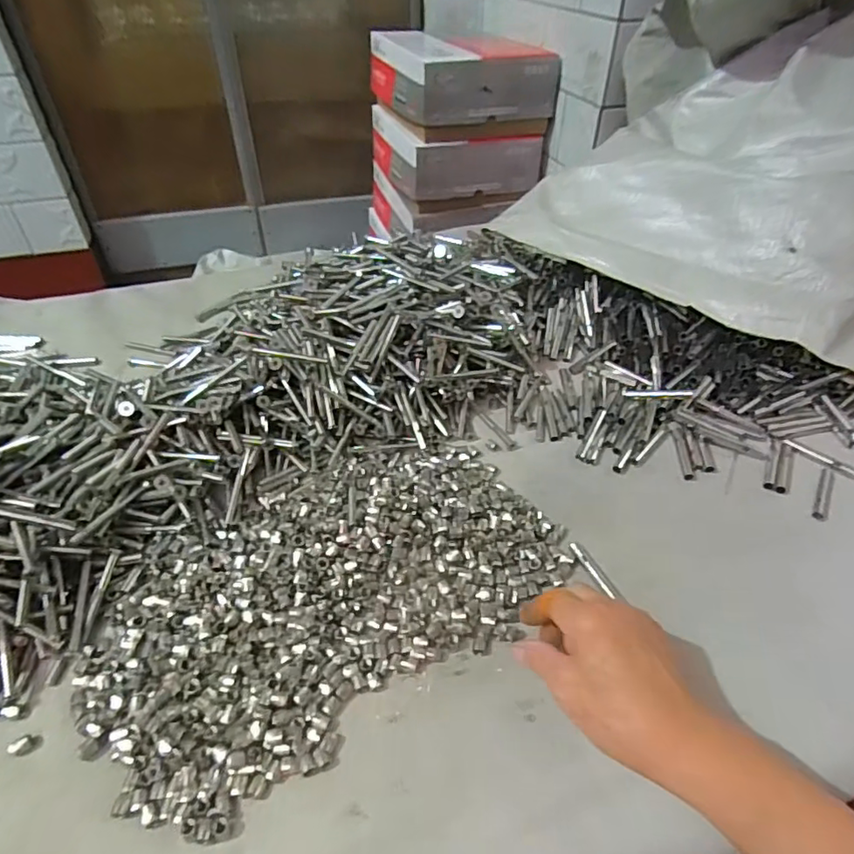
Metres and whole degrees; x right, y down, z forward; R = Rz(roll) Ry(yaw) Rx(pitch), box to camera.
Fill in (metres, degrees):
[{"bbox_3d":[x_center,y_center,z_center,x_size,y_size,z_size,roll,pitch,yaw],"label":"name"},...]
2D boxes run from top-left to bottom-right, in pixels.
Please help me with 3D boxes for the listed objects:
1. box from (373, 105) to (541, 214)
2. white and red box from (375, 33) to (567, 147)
[{"bbox_3d":[0.053,-0.662,1.327,0.298,0.133,0.361,-13,45,-15],"label":"box"},{"bbox_3d":[0.067,-0.763,1.227,0.313,0.136,0.330,-12,44,-13],"label":"white and red box"}]

